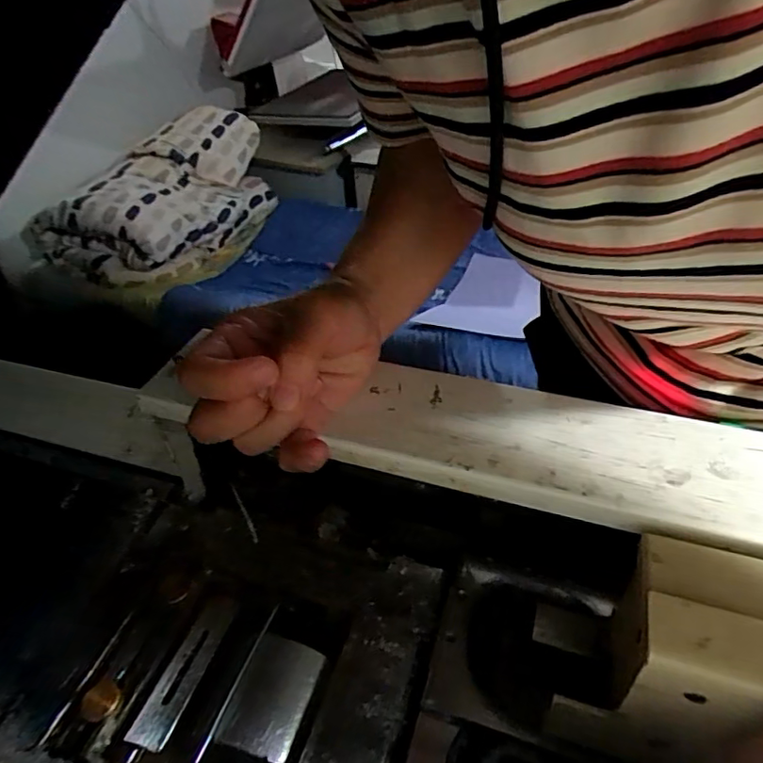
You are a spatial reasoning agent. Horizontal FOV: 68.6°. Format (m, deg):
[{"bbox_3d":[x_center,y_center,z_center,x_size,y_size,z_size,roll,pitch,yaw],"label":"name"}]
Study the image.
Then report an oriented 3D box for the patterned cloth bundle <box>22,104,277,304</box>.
[{"bbox_3d":[-0.613,-0.512,1.639,0.332,0.317,0.674,14,44,20],"label":"patterned cloth bundle"}]

